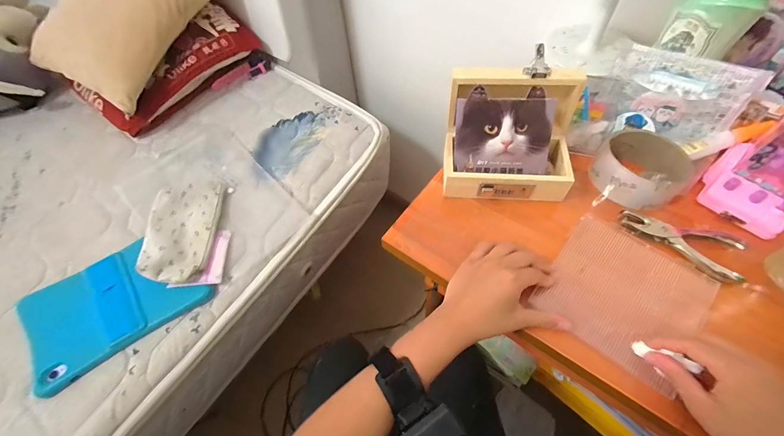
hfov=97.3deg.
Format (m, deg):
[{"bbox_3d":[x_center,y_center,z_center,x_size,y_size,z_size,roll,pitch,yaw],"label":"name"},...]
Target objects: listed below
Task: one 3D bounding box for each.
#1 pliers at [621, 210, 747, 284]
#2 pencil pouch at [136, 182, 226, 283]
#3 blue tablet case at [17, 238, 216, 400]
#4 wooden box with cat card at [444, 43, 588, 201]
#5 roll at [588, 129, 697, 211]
[{"bbox_3d":[0.327,0.026,0.388,0.124,0.012,0.057,21,61,15],"label":"pliers"},{"bbox_3d":[-0.369,0.017,0.608,0.111,0.034,0.202,-5,58,0],"label":"pencil pouch"},{"bbox_3d":[-0.450,0.132,0.560,0.266,0.030,0.172,-32,61,-16],"label":"blue tablet case"},{"bbox_3d":[0.140,-0.093,0.409,0.146,0.124,0.103,2,58,4],"label":"wooden box with cat card"},{"bbox_3d":[0.297,-0.058,0.415,0.086,0.049,0.094,-1,58,2],"label":"roll"}]

